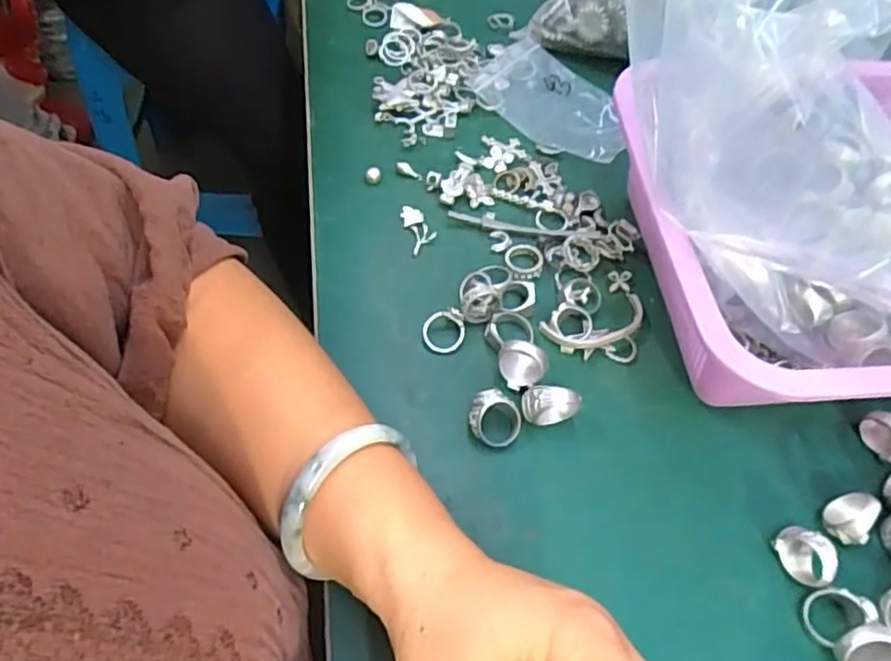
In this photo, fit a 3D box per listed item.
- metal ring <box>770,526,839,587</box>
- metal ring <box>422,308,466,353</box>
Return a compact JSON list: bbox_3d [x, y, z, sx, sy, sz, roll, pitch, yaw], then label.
[{"bbox_3d":[0.168,0.105,0.300,0.017,0.021,0.026,-15,61,-14],"label":"metal ring"},{"bbox_3d":[-0.001,0.001,0.355,0.025,0.004,0.023,1,84,-6],"label":"metal ring"}]

